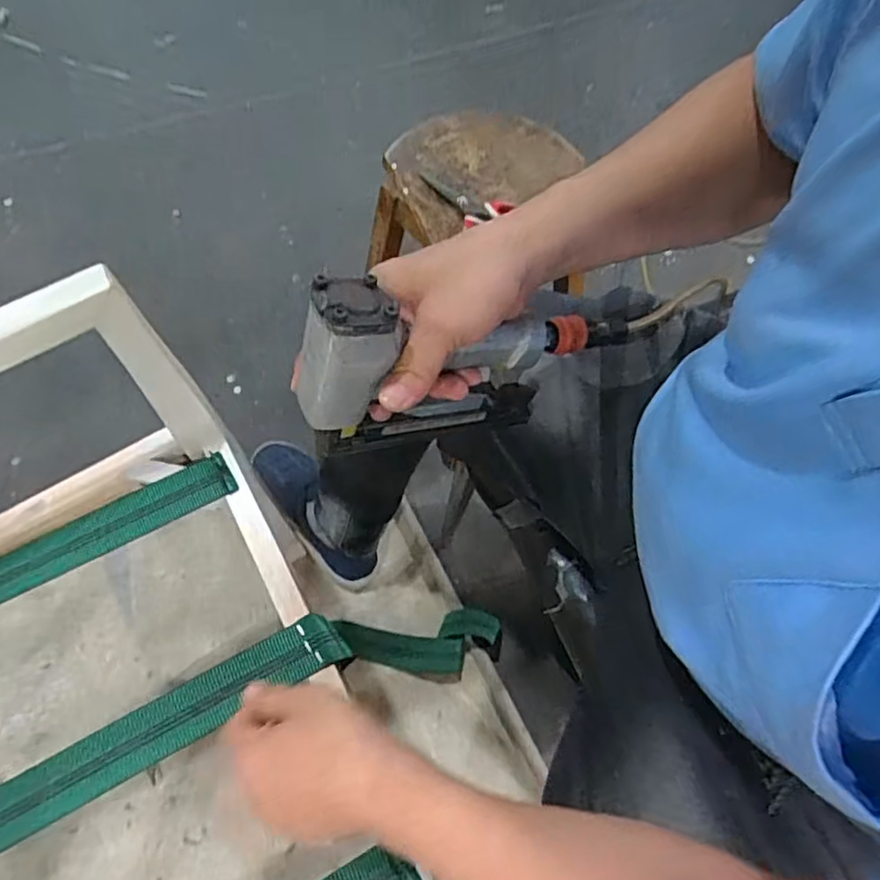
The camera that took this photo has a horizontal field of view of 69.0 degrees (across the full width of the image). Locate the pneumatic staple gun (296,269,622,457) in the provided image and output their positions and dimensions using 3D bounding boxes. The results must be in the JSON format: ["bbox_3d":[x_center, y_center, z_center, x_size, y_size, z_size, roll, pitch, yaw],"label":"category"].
[{"bbox_3d":[0.018,-0.047,0.452,0.252,0.116,0.051,-4,58,-35],"label":"pneumatic staple gun"}]

